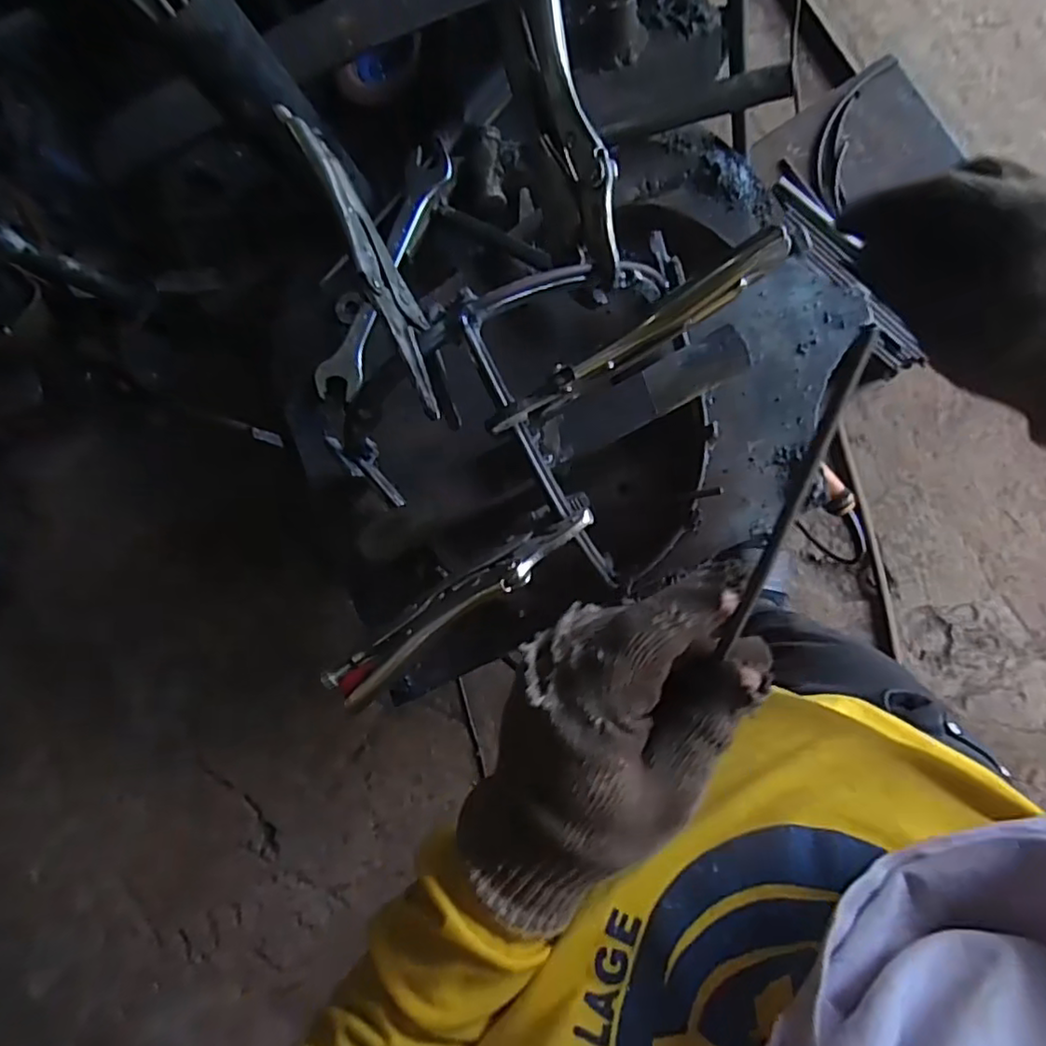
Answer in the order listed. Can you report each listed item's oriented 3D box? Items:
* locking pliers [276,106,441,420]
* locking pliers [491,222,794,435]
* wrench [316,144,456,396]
[{"bbox_3d":[-0.087,-0.153,0.366,0.018,0.040,0.204,-28,83,7],"label":"locking pliers"},{"bbox_3d":[0.055,-0.092,0.323,0.167,0.035,0.014,-30,84,19],"label":"locking pliers"},{"bbox_3d":[-0.109,-0.200,0.501,0.037,0.017,0.215,24,91,10],"label":"wrench"}]

